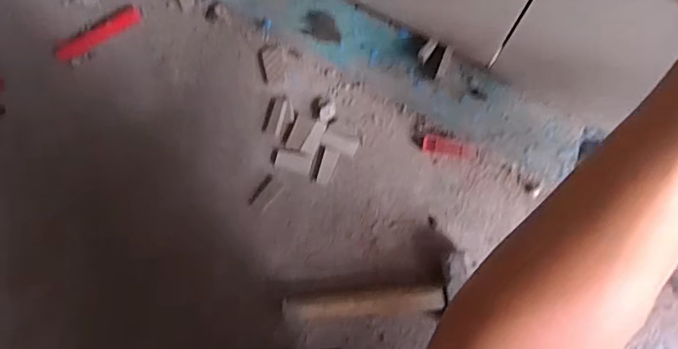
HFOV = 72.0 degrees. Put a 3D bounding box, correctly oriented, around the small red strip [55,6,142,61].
[{"bbox_3d":[-0.342,-0.201,0.665,0.127,0.011,0.030,-29,85,1],"label":"small red strip"}]

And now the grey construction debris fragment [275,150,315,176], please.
[{"bbox_3d":[-0.062,-0.018,0.643,0.052,0.005,0.030,12,87,4],"label":"grey construction debris fragment"}]

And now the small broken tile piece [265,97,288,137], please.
[{"bbox_3d":[-0.086,-0.081,0.653,0.021,0.004,0.054,15,88,4],"label":"small broken tile piece"}]

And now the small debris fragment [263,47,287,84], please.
[{"bbox_3d":[-0.091,-0.155,0.658,0.030,0.004,0.050,-11,86,3],"label":"small debris fragment"}]

